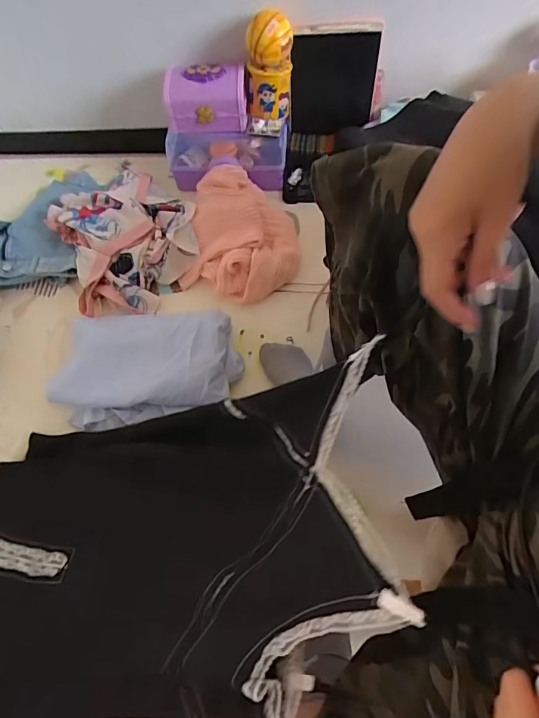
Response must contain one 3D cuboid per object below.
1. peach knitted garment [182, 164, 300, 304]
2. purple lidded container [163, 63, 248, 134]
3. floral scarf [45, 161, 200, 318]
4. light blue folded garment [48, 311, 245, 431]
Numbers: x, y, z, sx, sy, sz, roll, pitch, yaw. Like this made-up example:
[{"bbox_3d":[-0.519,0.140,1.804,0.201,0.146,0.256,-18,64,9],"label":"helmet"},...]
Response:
[{"bbox_3d":[-0.053,-0.263,0.903,0.230,0.093,0.297,7,62,7],"label":"peach knitted garment"},{"bbox_3d":[-0.137,-0.549,0.914,0.170,0.105,0.103,3,62,5],"label":"purple lidded container"},{"bbox_3d":[-0.313,-0.280,0.944,0.278,0.083,0.381,-26,63,-10],"label":"floral scarf"},{"bbox_3d":[-0.213,0.012,0.749,0.305,0.121,0.168,-12,62,-3],"label":"light blue folded garment"}]

